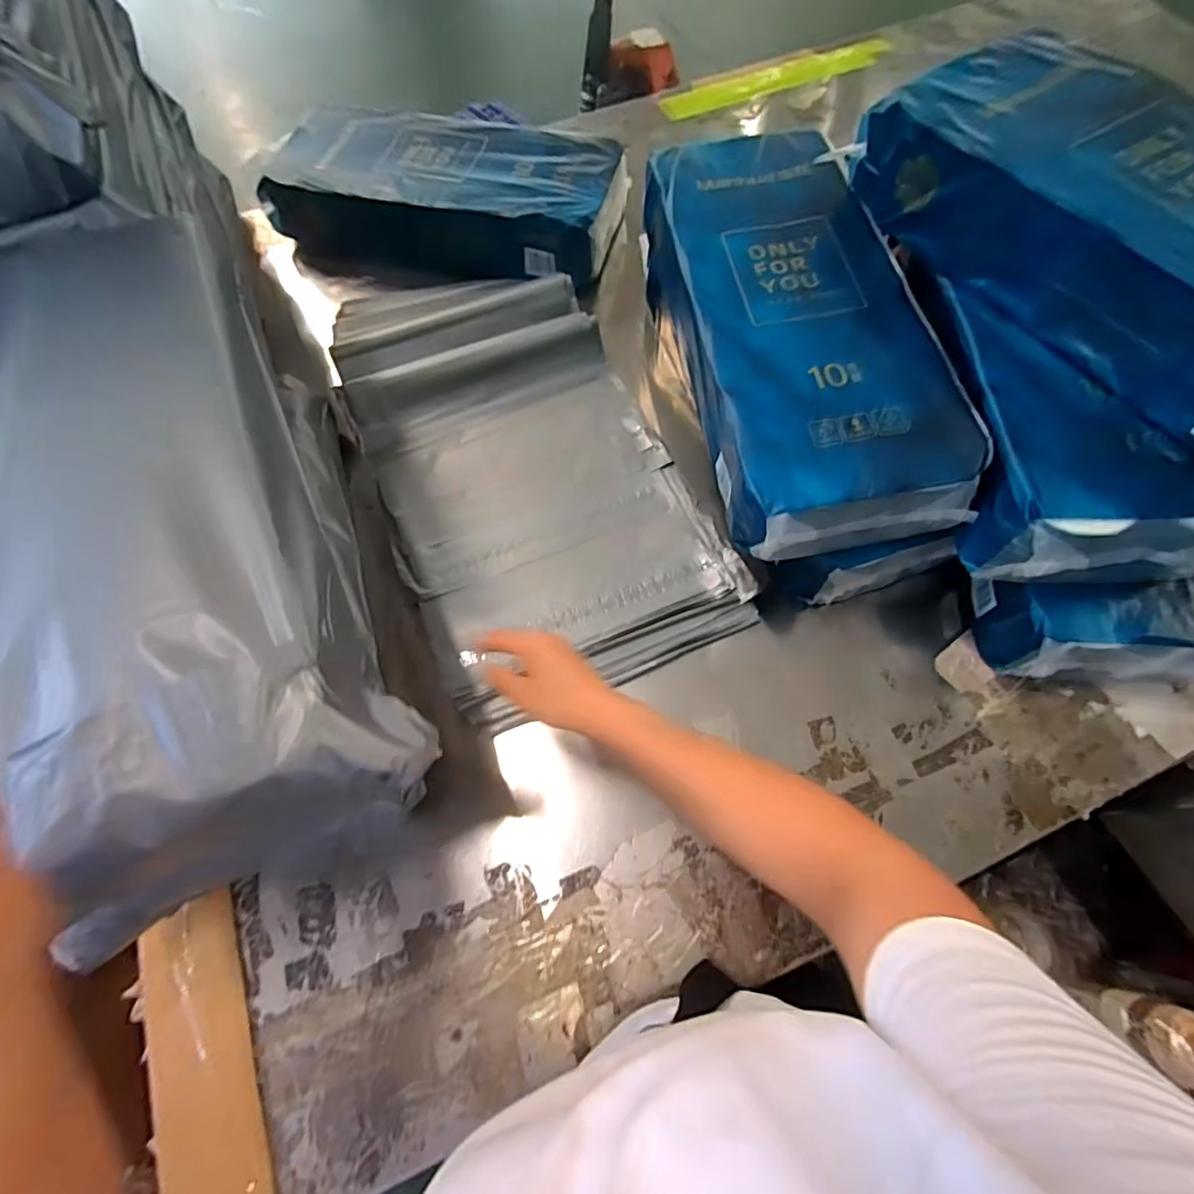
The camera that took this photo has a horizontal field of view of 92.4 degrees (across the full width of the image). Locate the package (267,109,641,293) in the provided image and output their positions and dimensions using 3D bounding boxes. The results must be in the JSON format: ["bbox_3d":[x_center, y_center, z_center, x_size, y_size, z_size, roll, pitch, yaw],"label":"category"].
[{"bbox_3d":[-0.245,-0.650,0.939,0.548,0.118,0.265,16,69,7],"label":"package"}]

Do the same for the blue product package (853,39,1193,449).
[{"bbox_3d":[0.510,-0.329,0.537,0.205,0.129,0.531,-29,69,-11],"label":"blue product package"}]

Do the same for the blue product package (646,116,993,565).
[{"bbox_3d":[0.214,-0.308,0.648,0.221,0.097,0.524,-8,66,-3],"label":"blue product package"}]

